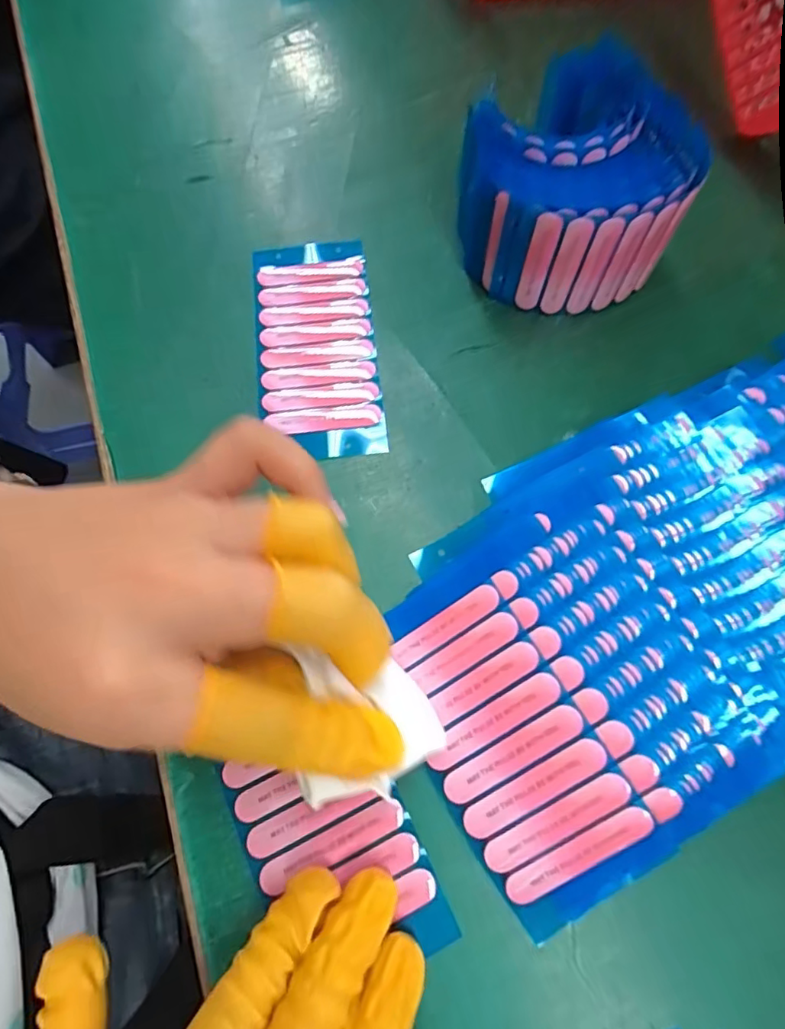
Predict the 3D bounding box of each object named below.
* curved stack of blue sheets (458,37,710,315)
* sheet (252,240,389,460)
[{"bbox_3d":[0.077,-0.147,0.244,0.090,0.062,0.093,2,70,1],"label":"curved stack of blue sheets"},{"bbox_3d":[-0.036,-0.080,0.252,0.053,0.004,0.118,-7,70,-2],"label":"sheet"}]

